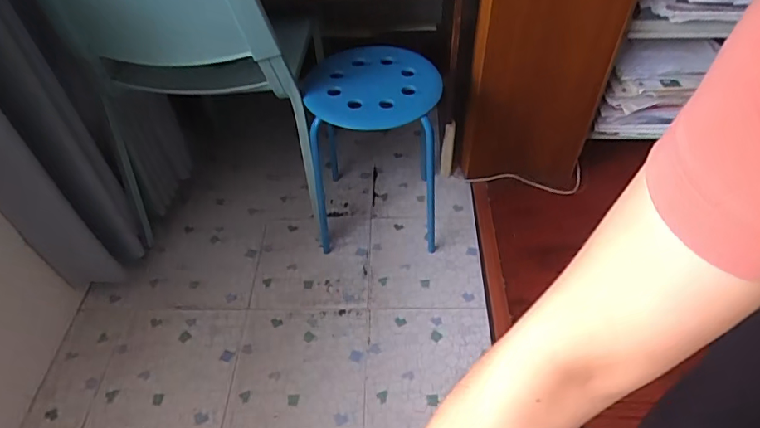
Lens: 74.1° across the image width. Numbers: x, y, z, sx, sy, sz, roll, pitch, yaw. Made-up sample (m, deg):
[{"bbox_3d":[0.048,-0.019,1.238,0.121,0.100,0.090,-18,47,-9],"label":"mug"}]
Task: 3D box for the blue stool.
[{"bbox_3d":[-0.020,-0.158,1.305,0.314,0.440,0.283,-3,48,0],"label":"blue stool"}]

